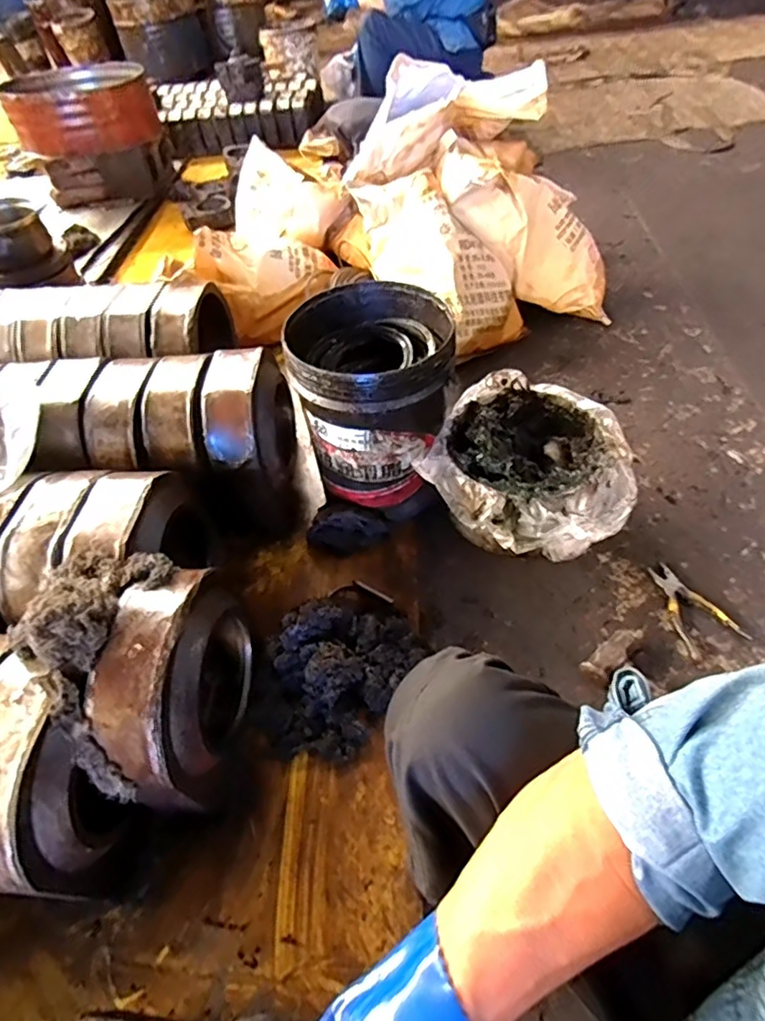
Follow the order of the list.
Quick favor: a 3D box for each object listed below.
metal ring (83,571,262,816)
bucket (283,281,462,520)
[{"bbox_3d":[-0.267,0.253,0.769,0.115,0.301,0.273,0,50,6],"label":"metal ring"},{"bbox_3d":[-0.009,-0.200,1.063,0.275,0.346,0.289,-3,50,3],"label":"bucket"}]

